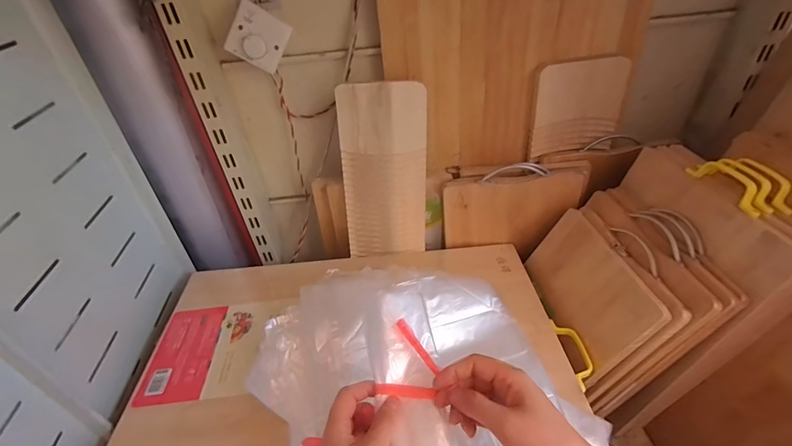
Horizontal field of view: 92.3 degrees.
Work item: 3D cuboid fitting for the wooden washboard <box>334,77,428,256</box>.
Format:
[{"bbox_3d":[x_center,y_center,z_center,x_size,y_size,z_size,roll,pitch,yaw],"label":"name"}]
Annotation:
[{"bbox_3d":[-0.021,-0.087,0.718,0.151,0.335,0.011,-3,26,0],"label":"wooden washboard"}]

